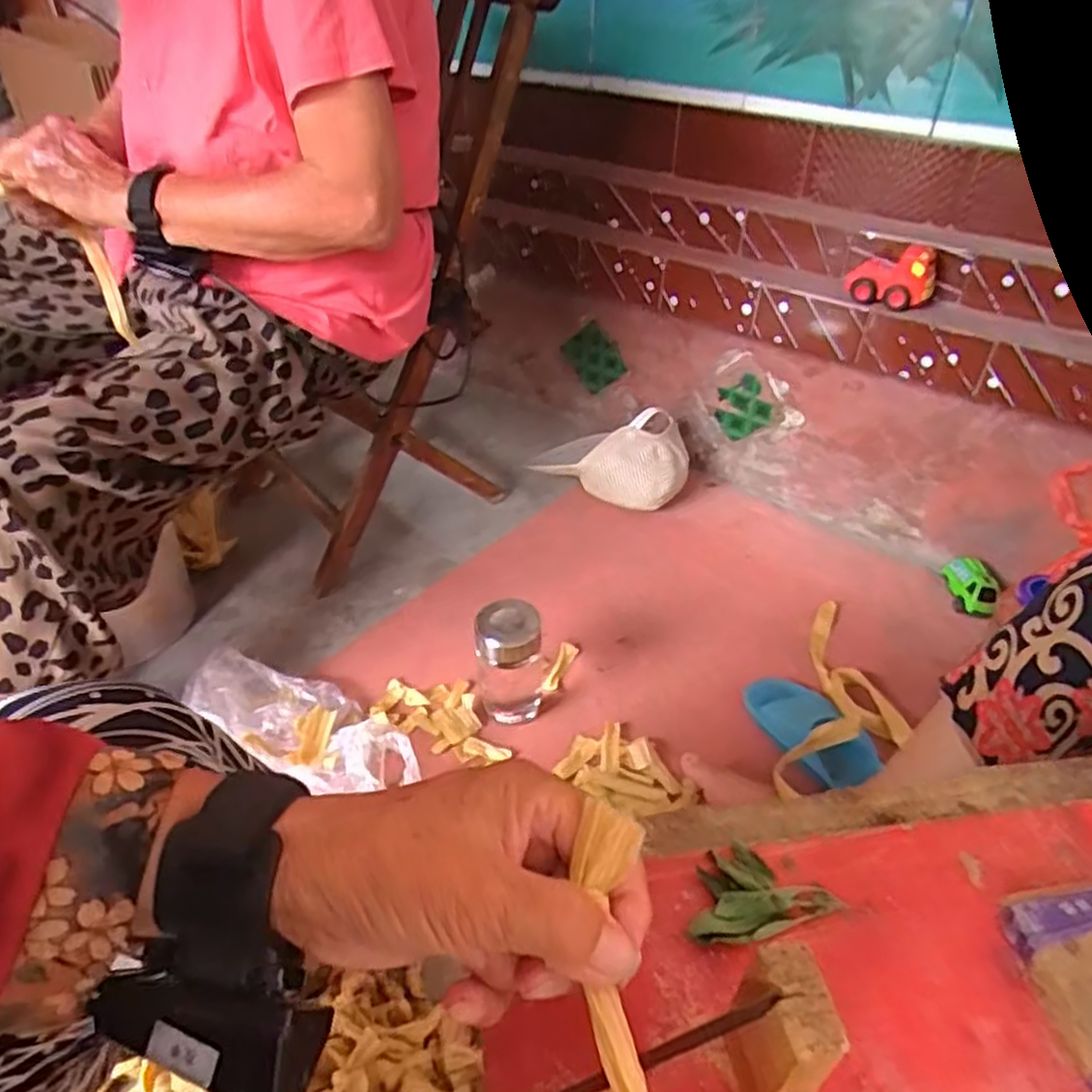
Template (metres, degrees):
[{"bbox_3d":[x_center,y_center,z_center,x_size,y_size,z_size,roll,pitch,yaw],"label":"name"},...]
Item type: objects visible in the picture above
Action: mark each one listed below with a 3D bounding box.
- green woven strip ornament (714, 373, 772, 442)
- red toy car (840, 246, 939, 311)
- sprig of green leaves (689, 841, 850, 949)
[{"bbox_3d":[0.323,-0.222,1.225,0.091,0.123,0.014,24,46,25],"label":"green woven strip ornament"},{"bbox_3d":[0.436,-0.342,0.948,0.104,0.069,0.064,17,43,18],"label":"red toy car"},{"bbox_3d":[0.088,0.149,0.326,0.063,0.015,0.040,-16,43,-18],"label":"sprig of green leaves"}]

